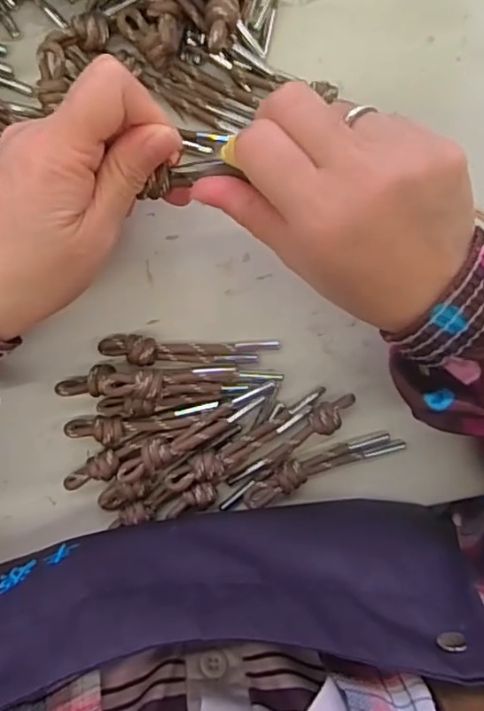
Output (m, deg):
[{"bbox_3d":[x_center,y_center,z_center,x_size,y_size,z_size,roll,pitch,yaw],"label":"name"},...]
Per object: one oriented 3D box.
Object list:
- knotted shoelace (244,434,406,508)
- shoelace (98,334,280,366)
[{"bbox_3d":[0.044,0.060,0.309,0.090,0.012,0.016,-20,99,0],"label":"knotted shoelace"},{"bbox_3d":[-0.027,-0.003,0.301,0.092,0.015,0.015,1,98,-4],"label":"shoelace"}]

